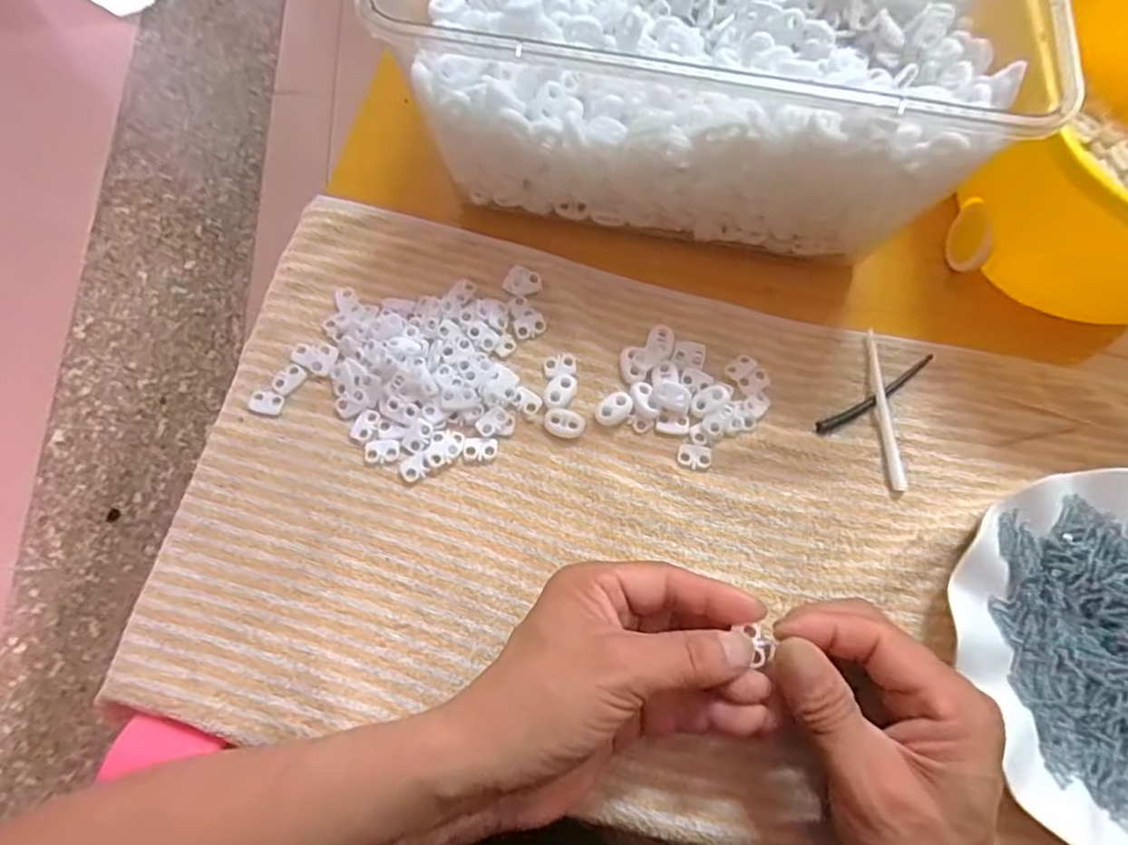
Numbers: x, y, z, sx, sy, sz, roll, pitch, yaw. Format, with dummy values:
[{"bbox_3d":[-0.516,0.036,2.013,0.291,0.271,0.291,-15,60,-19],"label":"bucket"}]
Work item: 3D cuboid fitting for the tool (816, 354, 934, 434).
[{"bbox_3d":[0.178,-0.016,0.359,0.085,0.006,0.008,-29,74,-12],"label":"tool"}]

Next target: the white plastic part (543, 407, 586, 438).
[{"bbox_3d":[0.000,0.000,0.348,0.022,0.004,0.016,16,71,4],"label":"white plastic part"}]

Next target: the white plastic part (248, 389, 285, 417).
[{"bbox_3d":[-0.164,-0.011,0.348,0.017,0.004,0.013,15,71,3],"label":"white plastic part"}]

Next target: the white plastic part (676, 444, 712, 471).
[{"bbox_3d":[0.071,0.018,0.344,0.018,0.004,0.013,12,71,2],"label":"white plastic part"}]

